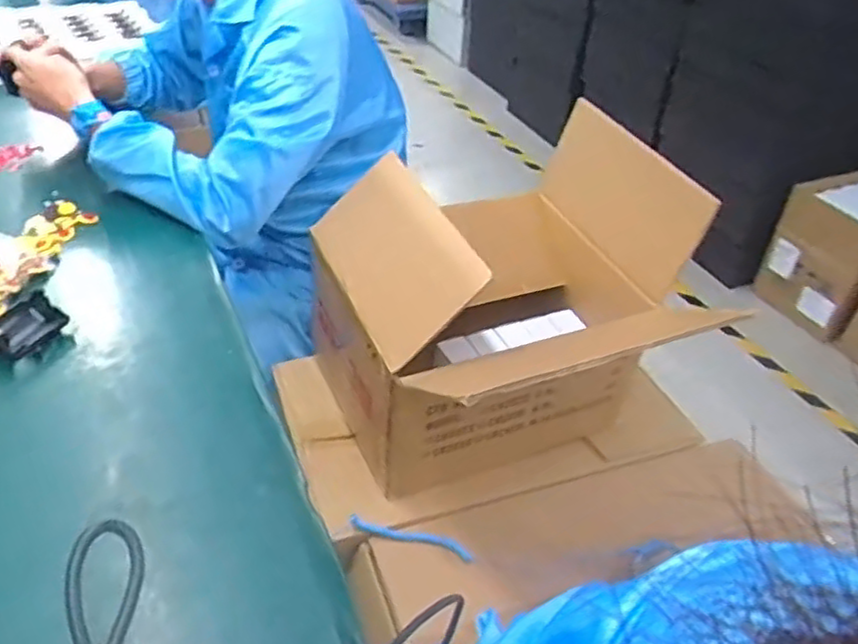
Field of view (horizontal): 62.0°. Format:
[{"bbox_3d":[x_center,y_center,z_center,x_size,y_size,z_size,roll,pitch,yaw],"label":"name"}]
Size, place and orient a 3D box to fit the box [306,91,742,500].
[{"bbox_3d":[0.118,-0.007,0.878,0.427,0.353,0.390,-11,41,-20],"label":"box"}]

